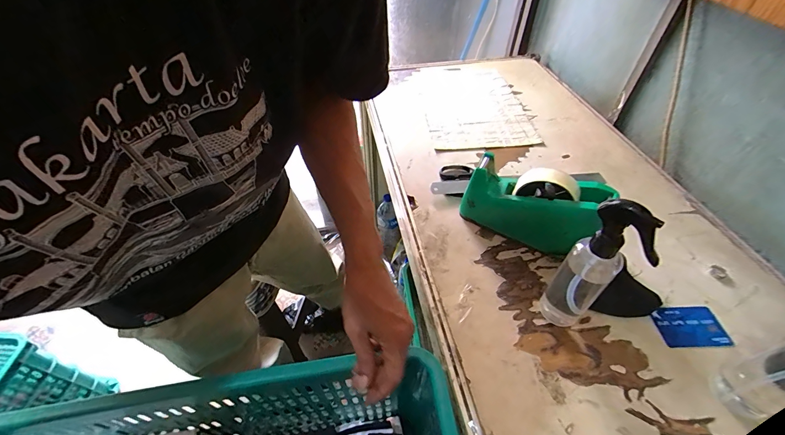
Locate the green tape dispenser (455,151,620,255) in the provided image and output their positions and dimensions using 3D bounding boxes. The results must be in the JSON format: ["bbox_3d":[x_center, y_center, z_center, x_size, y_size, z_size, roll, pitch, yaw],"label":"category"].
[{"bbox_3d":[0.202,-0.025,0.493,0.186,0.114,0.075,29,54,24],"label":"green tape dispenser"}]

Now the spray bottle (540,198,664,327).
[{"bbox_3d":[0.226,0.055,0.369,0.057,0.198,0.060,-34,56,-27],"label":"spray bottle"}]

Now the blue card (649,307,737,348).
[{"bbox_3d":[0.379,0.140,0.426,0.081,0.007,0.052,-4,51,1],"label":"blue card"}]

